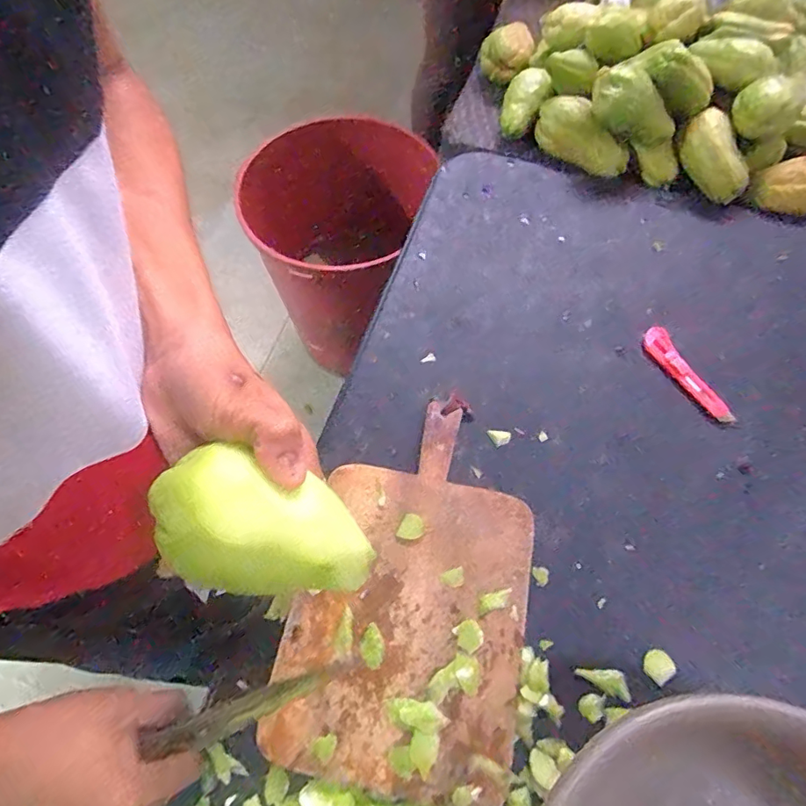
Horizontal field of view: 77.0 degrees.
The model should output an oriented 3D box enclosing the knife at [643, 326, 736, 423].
[{"bbox_3d":[0.359,-0.035,0.646,0.035,0.014,0.146,-24,70,-12],"label":"knife"}]

